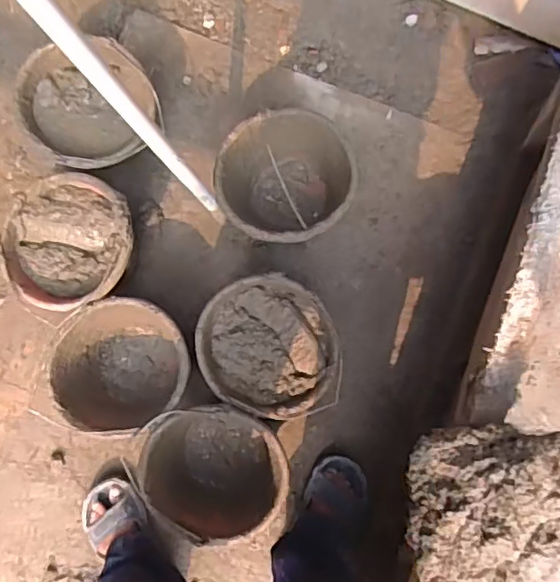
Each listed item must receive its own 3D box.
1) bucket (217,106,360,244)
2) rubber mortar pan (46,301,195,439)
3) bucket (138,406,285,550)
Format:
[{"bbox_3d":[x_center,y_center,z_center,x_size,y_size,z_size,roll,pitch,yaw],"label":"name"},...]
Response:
[{"bbox_3d":[0.018,-0.200,1.134,0.236,0.203,0.238,0,85,3],"label":"bucket"},{"bbox_3d":[-0.274,0.137,1.100,0.234,0.167,0.228,0,85,3],"label":"rubber mortar pan"},{"bbox_3d":[-0.108,0.323,1.092,0.274,0.202,0.246,36,88,5],"label":"bucket"}]

